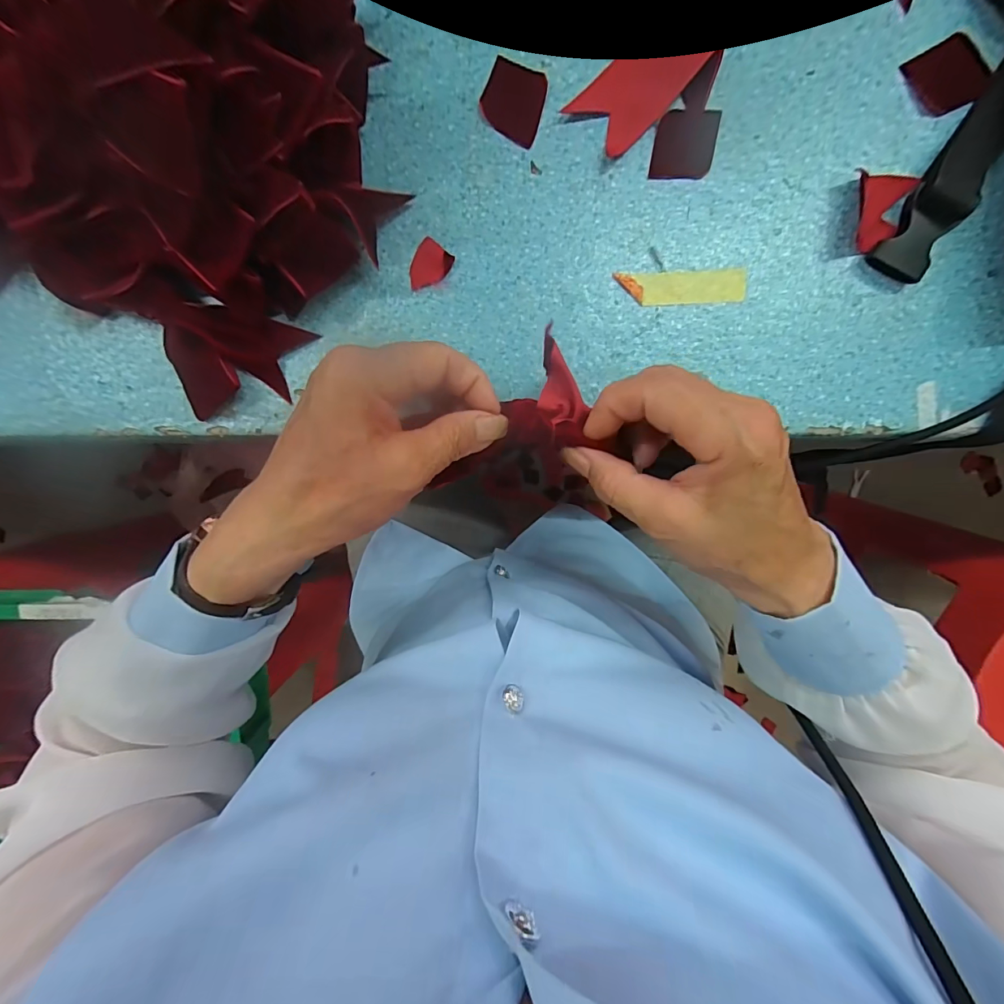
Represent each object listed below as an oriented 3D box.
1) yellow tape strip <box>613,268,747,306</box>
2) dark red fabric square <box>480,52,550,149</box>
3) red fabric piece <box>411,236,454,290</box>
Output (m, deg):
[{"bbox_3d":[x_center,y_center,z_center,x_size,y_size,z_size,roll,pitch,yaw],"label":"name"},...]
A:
[{"bbox_3d":[0.102,-0.122,0.249,0.071,0.004,0.018,-2,97,3],"label":"yellow tape strip"},{"bbox_3d":[0.007,-0.219,0.239,0.035,0.004,0.034,25,98,-1],"label":"dark red fabric square"},{"bbox_3d":[-0.042,-0.134,0.252,0.021,0.004,0.027,37,97,-3],"label":"red fabric piece"}]

